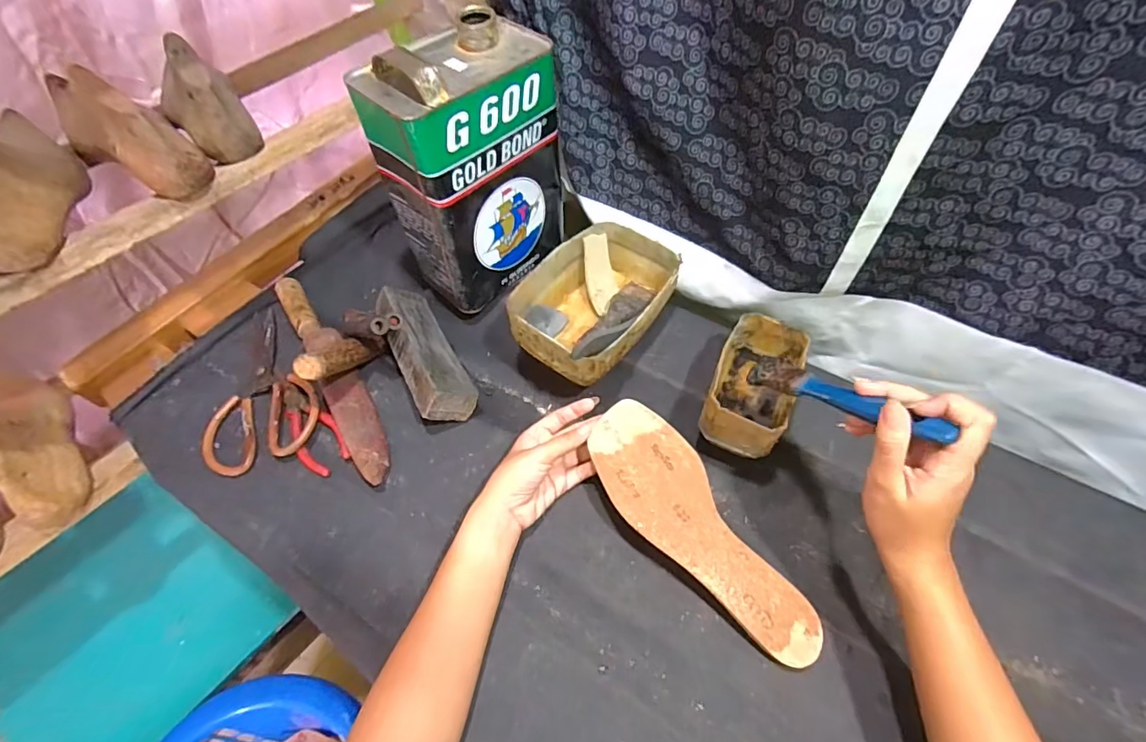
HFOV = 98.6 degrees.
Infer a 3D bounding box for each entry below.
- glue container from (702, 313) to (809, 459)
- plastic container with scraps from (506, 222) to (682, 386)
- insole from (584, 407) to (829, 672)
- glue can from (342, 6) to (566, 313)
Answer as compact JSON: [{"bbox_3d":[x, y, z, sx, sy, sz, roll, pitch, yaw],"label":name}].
[{"bbox_3d":[0.172,0.013,0.473,0.071,0.062,0.128,19,56,14],"label":"glue container"},{"bbox_3d":[0.025,-0.075,0.534,0.127,0.069,0.185,31,59,22],"label":"plastic container with scraps"},{"bbox_3d":[0.097,0.128,0.402,0.079,0.010,0.237,-29,68,-17],"label":"insole"},{"bbox_3d":[-0.100,-0.208,0.518,0.097,0.233,0.165,37,62,25],"label":"glue can"}]

